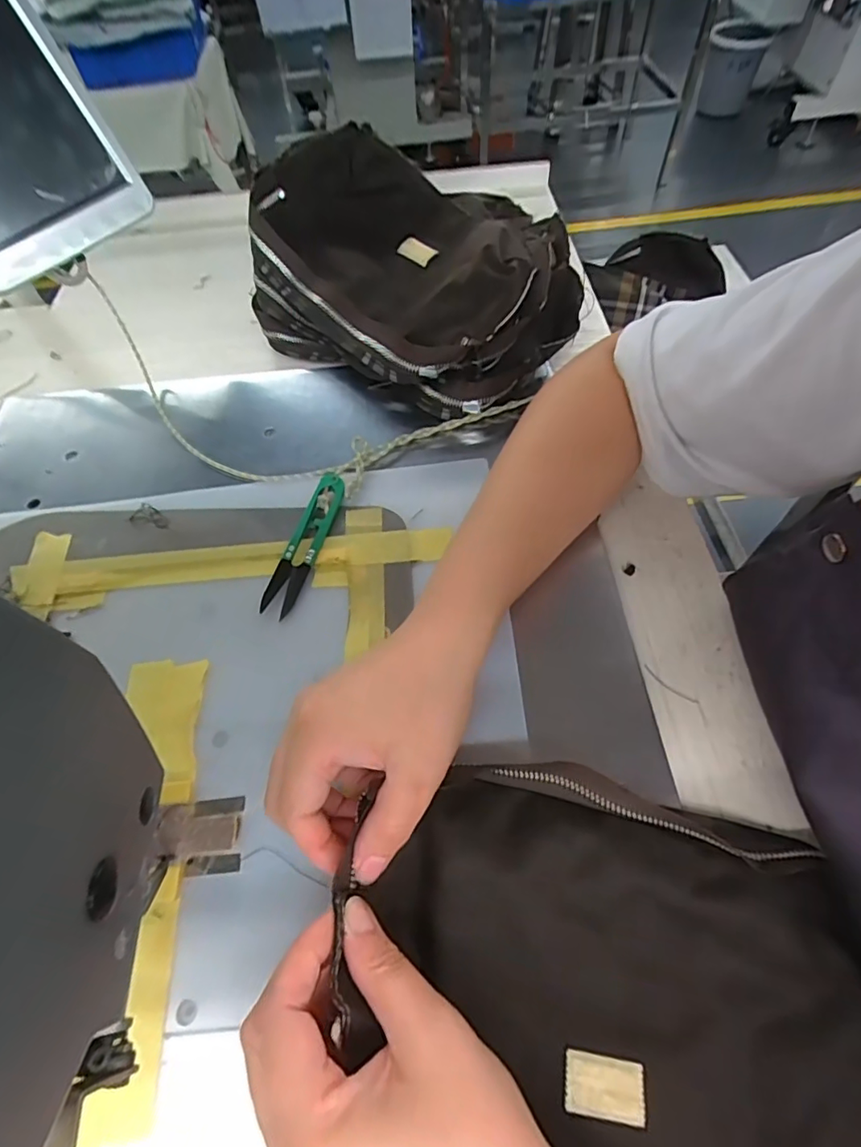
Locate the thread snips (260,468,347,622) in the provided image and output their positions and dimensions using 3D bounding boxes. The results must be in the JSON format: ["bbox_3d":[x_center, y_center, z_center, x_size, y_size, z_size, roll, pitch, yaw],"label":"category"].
[{"bbox_3d":[-0.081,-0.023,0.348,0.023,0.014,0.105,13,60,11],"label":"thread snips"}]

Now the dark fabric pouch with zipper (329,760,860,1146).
[{"bbox_3d":[0.084,0.166,0.212,0.241,0.032,0.151,12,57,10],"label":"dark fabric pouch with zipper"}]

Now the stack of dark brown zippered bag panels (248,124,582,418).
[{"bbox_3d":[-0.021,-0.246,0.447,0.294,0.107,0.181,31,66,21],"label":"stack of dark brown zippered bag panels"}]

